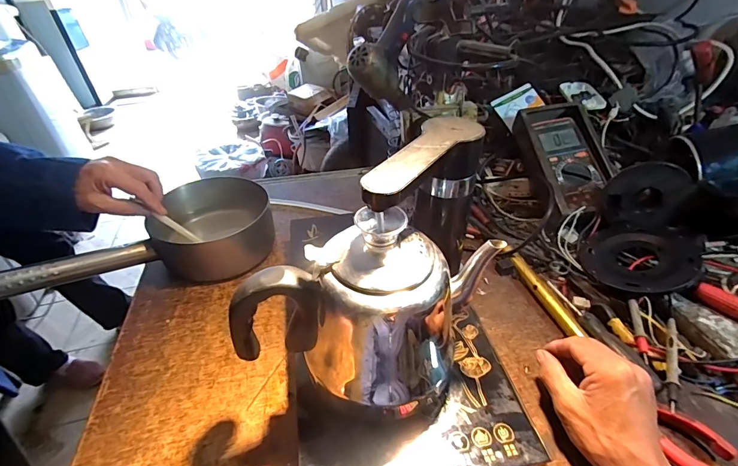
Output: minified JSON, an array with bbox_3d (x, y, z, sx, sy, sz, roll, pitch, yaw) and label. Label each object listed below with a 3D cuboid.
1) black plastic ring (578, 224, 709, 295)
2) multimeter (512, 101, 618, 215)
[{"bbox_3d":[0.357,0.033,0.490,0.144,0.019,0.123,-5,38,24],"label":"black plastic ring"},{"bbox_3d":[0.322,-0.132,0.633,0.117,0.049,0.229,-7,64,-1],"label":"multimeter"}]

